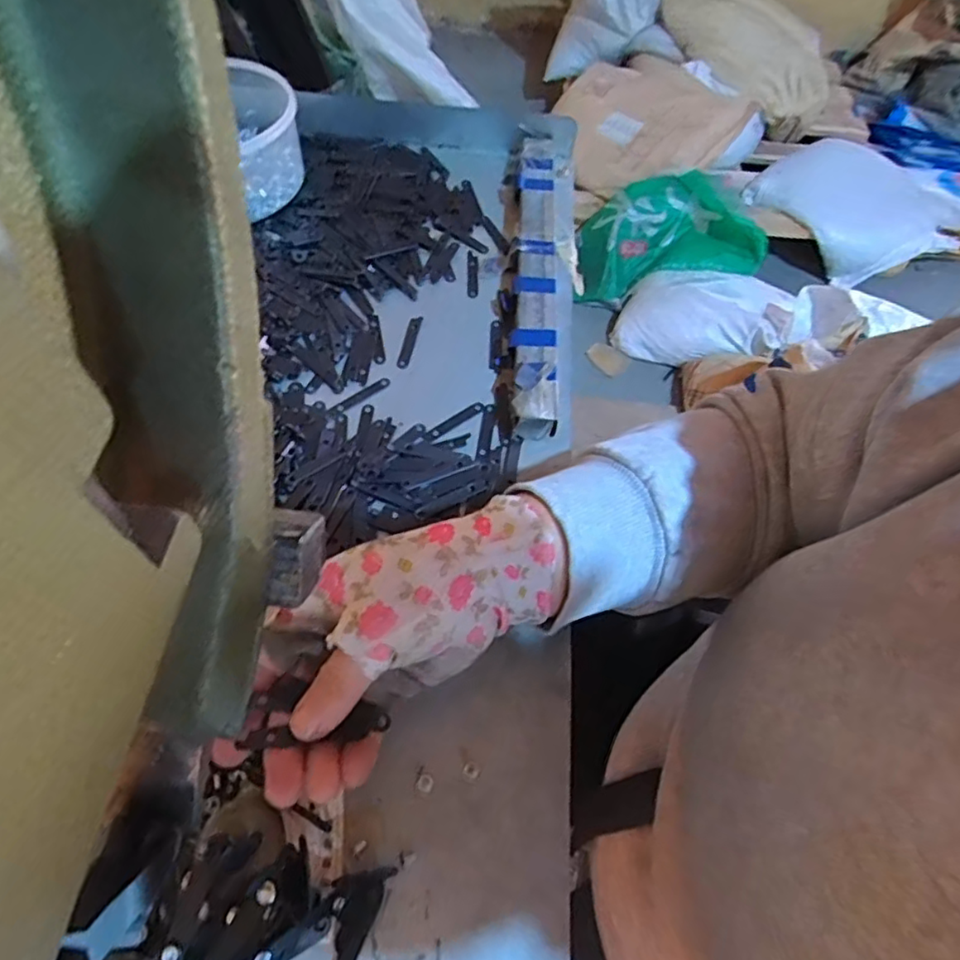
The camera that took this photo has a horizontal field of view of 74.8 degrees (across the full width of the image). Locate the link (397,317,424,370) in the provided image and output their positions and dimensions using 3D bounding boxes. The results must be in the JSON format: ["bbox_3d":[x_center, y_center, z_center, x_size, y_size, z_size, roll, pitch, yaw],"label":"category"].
[{"bbox_3d":[-0.052,-0.104,0.467,0.009,0.004,0.052,10,58,2],"label":"link"}]

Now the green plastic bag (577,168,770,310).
[{"bbox_3d":[0.487,-0.644,1.714,0.520,0.220,0.278,-2,58,-5],"label":"green plastic bag"}]

